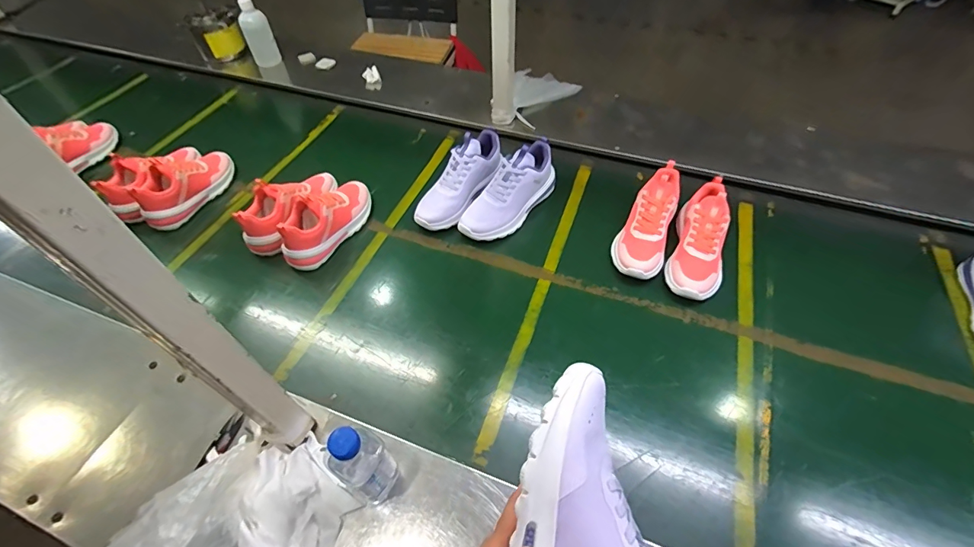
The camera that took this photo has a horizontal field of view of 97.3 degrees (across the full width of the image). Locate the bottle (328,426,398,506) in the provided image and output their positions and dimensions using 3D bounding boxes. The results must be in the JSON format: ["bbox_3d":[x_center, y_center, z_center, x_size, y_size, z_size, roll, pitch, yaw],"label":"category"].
[{"bbox_3d":[-0.152,0.229,0.520,0.060,0.161,0.055,28,56,20],"label":"bottle"}]

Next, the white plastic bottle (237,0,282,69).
[{"bbox_3d":[-0.686,-0.714,1.287,0.079,0.194,0.058,-22,55,-18],"label":"white plastic bottle"}]

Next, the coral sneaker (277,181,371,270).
[{"bbox_3d":[-0.324,-0.115,0.860,0.092,0.105,0.218,27,56,19],"label":"coral sneaker"}]

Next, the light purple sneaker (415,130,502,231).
[{"bbox_3d":[-0.059,-0.203,0.908,0.089,0.084,0.257,31,78,22],"label":"light purple sneaker"}]

